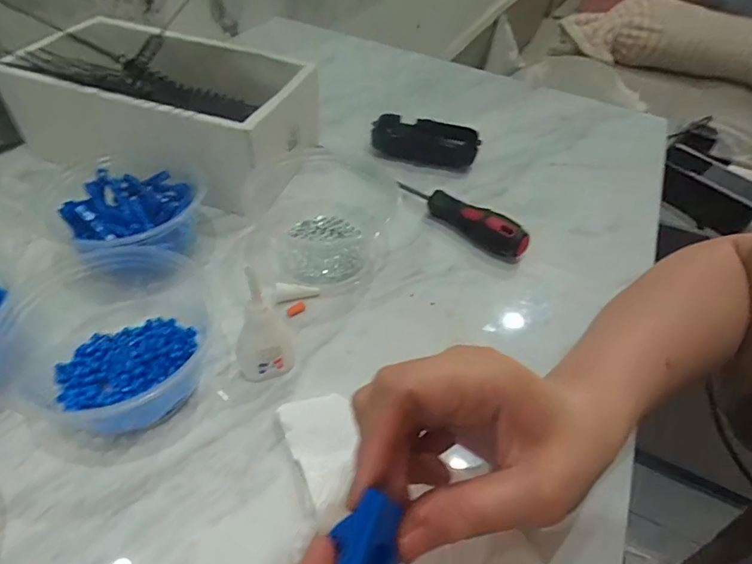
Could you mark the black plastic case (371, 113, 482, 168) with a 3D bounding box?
[{"bbox_3d":[0.051,-0.150,0.498,0.109,0.030,0.034,14,47,6],"label":"black plastic case"}]

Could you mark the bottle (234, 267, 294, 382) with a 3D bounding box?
[{"bbox_3d":[-0.070,0.027,0.280,0.034,0.089,0.019,-10,50,-16],"label":"bottle"}]

